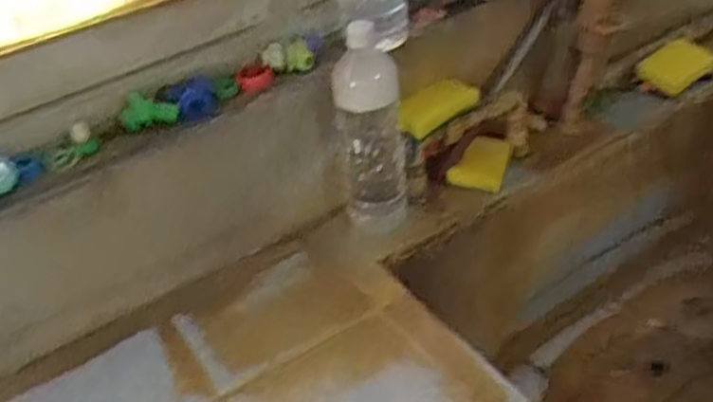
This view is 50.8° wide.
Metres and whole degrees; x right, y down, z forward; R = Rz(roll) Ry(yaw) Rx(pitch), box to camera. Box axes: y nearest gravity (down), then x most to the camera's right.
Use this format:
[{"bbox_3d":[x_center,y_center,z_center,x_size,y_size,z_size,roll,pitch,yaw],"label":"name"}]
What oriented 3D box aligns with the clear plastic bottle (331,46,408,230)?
[{"bbox_3d":[0.018,-0.074,0.918,0.080,0.226,0.063,-5,36,4],"label":"clear plastic bottle"}]

